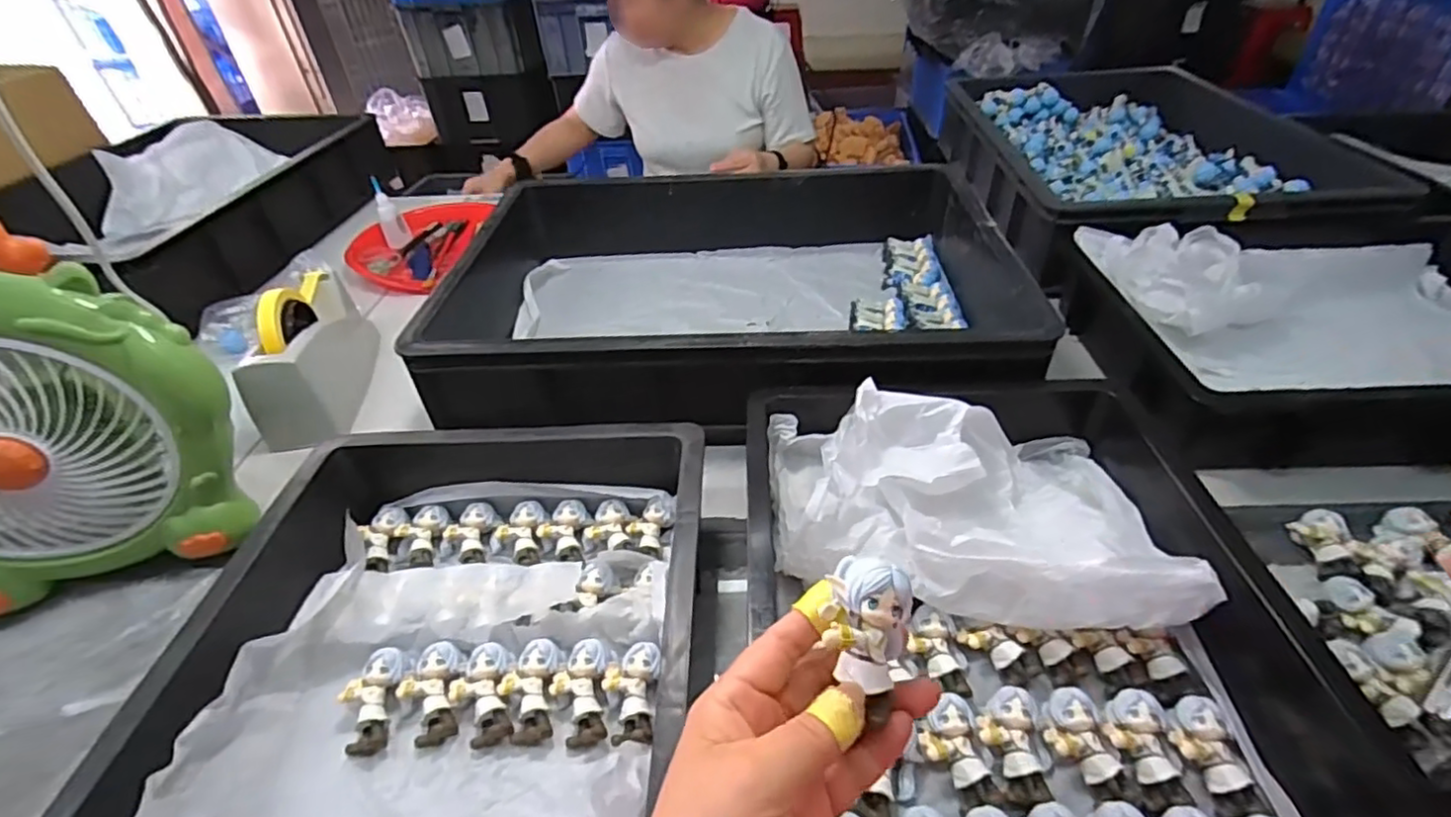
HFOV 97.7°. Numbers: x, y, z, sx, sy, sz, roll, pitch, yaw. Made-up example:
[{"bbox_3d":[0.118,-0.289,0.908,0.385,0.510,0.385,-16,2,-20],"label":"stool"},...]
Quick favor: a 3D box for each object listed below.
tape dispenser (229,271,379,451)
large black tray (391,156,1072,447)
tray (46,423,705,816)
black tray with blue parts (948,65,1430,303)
[{"bbox_3d":[-0.460,-0.073,0.698,0.087,0.122,0.204,-13,41,-11],"label":"tape dispenser"},{"bbox_3d":[-0.007,-0.123,0.723,0.597,0.120,0.457,-3,40,1],"label":"large black tray"},{"bbox_3d":[-0.176,0.185,0.384,0.308,0.090,0.439,0,40,5],"label":"tray"},{"bbox_3d":[0.570,-0.362,0.927,0.365,0.124,0.587,-3,40,1],"label":"black tray with blue parts"}]

